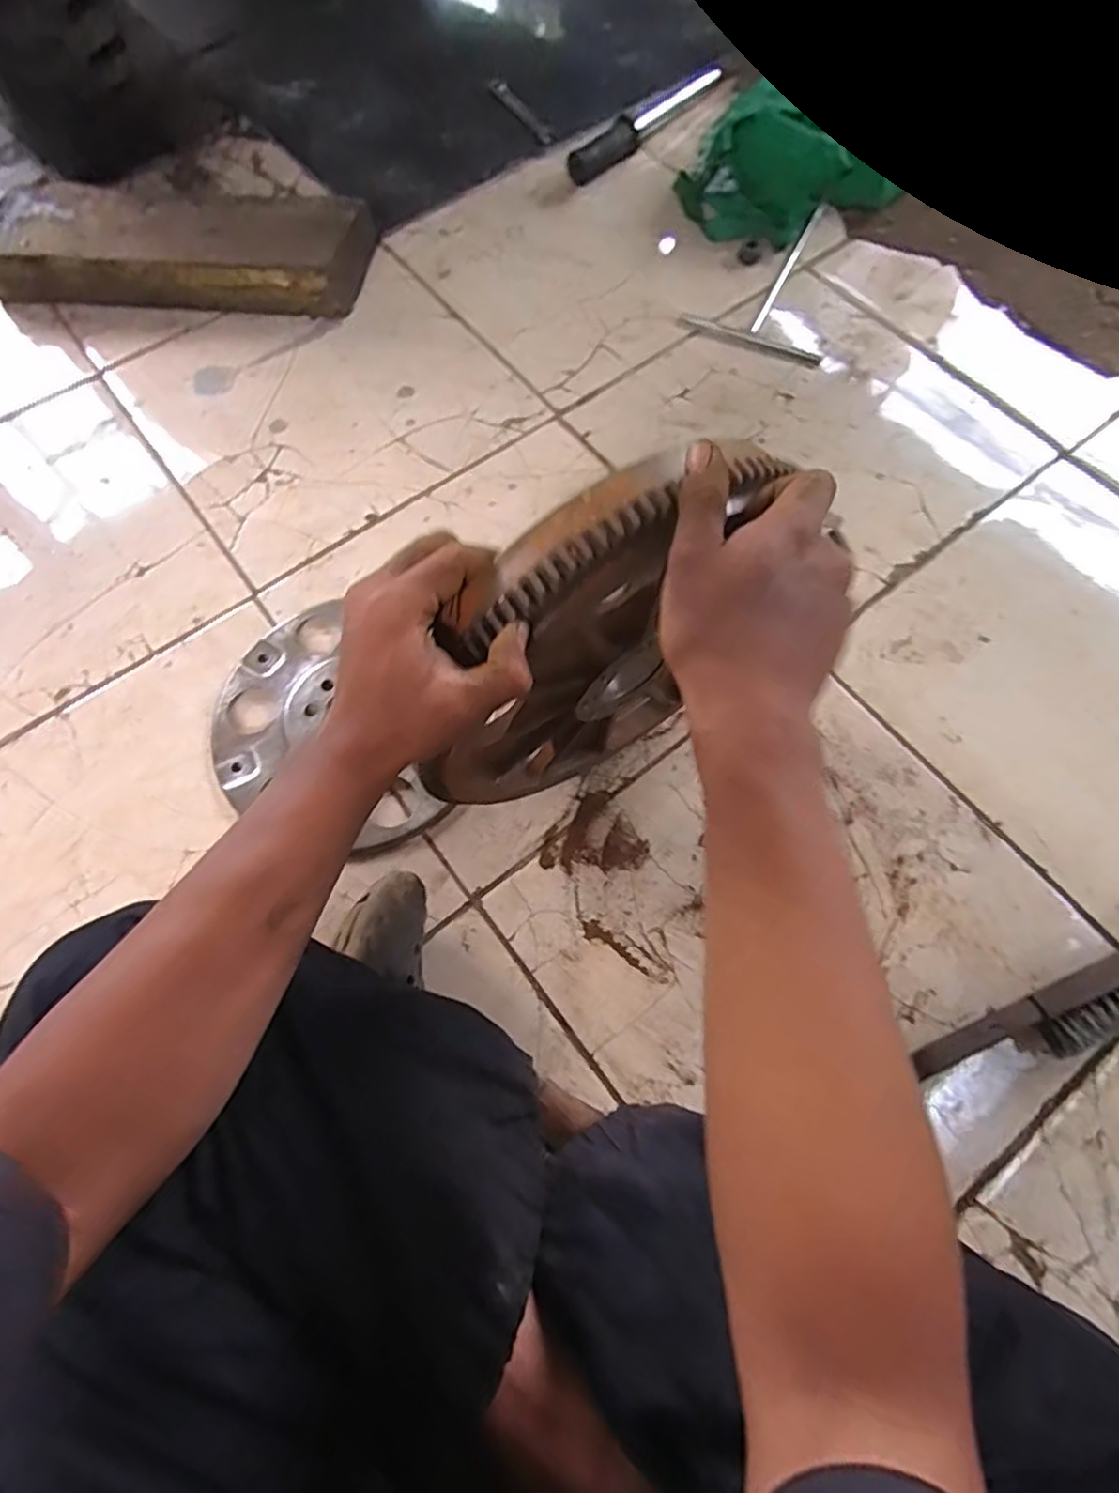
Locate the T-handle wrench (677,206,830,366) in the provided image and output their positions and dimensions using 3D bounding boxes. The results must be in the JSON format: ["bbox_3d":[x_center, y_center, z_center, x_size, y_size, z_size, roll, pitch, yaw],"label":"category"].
[{"bbox_3d":[0.284,-0.610,0.859,0.176,0.018,0.262,22,72,9],"label":"T-handle wrench"}]

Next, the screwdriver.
[{"bbox_3d":[0.127,-0.898,0.953,0.044,0.035,0.309,41,76,14],"label":"screwdriver"}]

